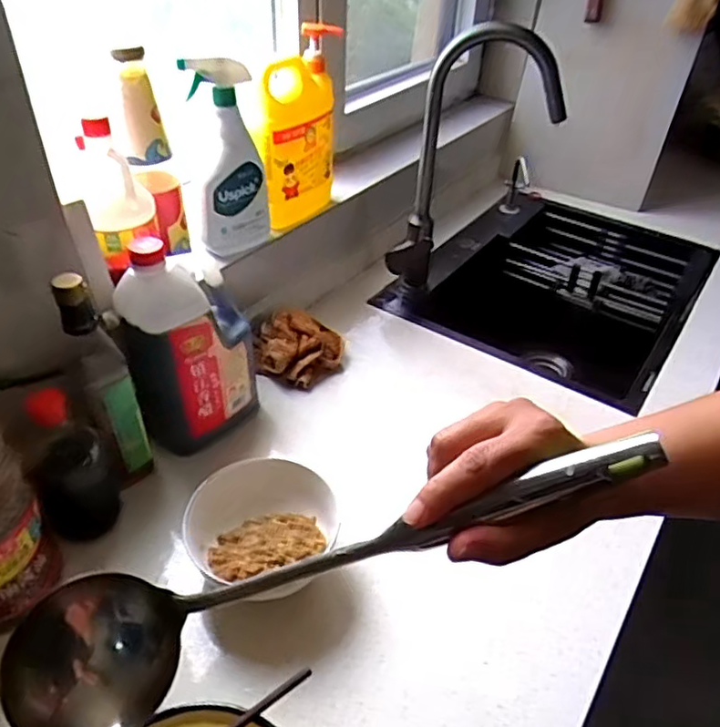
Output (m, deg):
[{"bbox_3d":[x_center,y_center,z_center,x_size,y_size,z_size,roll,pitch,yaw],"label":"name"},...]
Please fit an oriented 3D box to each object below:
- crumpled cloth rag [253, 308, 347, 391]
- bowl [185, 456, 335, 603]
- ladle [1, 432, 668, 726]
[{"bbox_3d":[-0.089,-0.031,0.919,0.131,0.074,0.121,3,39,-1],"label":"crumpled cloth rag"},{"bbox_3d":[-0.099,0.174,0.651,0.145,0.072,0.138,2,39,-2],"label":"bowl"},{"bbox_3d":[-0.021,0.111,0.322,0.342,0.078,0.075,-24,38,13],"label":"ladle"}]

